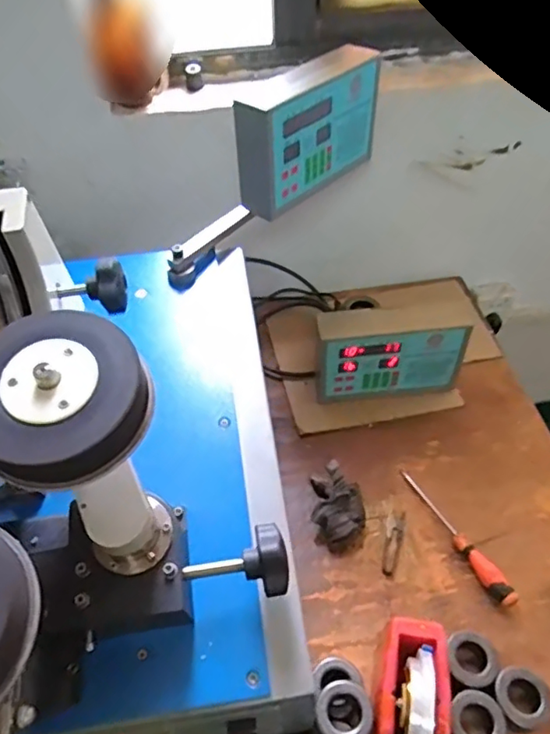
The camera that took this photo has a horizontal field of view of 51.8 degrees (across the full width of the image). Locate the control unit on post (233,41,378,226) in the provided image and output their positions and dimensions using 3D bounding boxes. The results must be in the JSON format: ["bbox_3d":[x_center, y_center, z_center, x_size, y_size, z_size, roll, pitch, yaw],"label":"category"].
[{"bbox_3d":[0.045,-0.321,0.769,0.071,0.141,0.226,34,59,26],"label":"control unit on post"}]

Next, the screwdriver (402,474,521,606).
[{"bbox_3d":[0.245,0.226,0.780,0.023,0.037,0.225,-23,54,-16],"label":"screwdriver"}]

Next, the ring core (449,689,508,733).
[{"bbox_3d":[0.224,0.397,0.632,0.058,0.031,0.059,-1,50,1],"label":"ring core"}]

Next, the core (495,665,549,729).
[{"bbox_3d":[0.281,0.376,0.646,0.059,0.028,0.059,-1,50,1],"label":"core"}]

